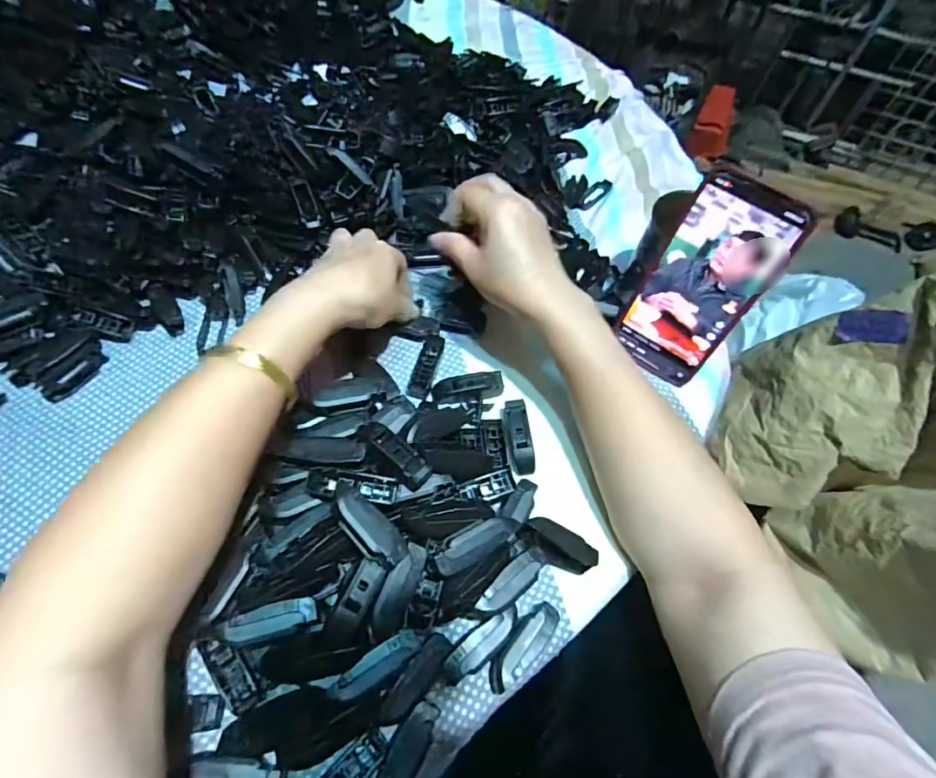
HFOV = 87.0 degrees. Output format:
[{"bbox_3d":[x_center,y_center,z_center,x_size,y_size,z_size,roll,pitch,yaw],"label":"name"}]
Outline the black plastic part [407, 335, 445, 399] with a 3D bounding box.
[{"bbox_3d":[-0.032,-0.019,0.397,0.017,0.009,0.060,14,59,4],"label":"black plastic part"}]

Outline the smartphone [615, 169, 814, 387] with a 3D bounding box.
[{"bbox_3d":[0.172,-0.076,0.369,0.076,0.154,0.008,36,44,17],"label":"smartphone"}]

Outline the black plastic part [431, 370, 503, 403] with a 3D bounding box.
[{"bbox_3d":[0.000,-0.002,0.390,0.055,0.015,0.017,-7,60,-9],"label":"black plastic part"}]

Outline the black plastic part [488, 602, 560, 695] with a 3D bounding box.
[{"bbox_3d":[0.033,0.152,0.293,0.055,0.016,0.019,-39,69,-24],"label":"black plastic part"}]

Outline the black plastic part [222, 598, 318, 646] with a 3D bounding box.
[{"bbox_3d":[-0.106,0.126,0.268,0.046,0.006,0.017,-11,60,-11],"label":"black plastic part"}]

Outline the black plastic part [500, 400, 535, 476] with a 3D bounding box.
[{"bbox_3d":[0.037,0.035,0.366,0.020,0.012,0.056,-3,59,-6],"label":"black plastic part"}]

